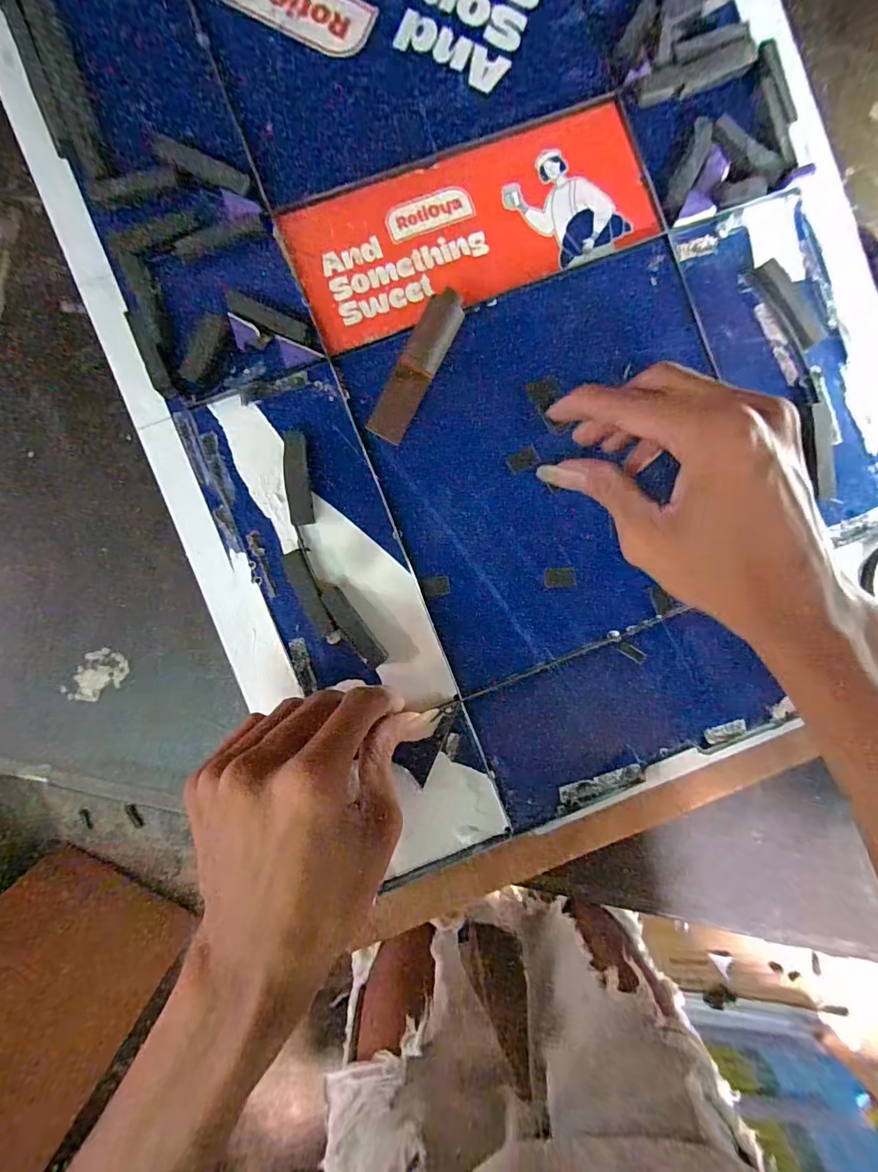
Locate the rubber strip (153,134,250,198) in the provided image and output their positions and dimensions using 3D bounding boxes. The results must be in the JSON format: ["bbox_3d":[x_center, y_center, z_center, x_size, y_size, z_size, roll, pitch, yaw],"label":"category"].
[{"bbox_3d":[-0.122,-0.215,0.247,0.049,0.004,0.013,21,88,-3],"label":"rubber strip"}]

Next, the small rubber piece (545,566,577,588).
[{"bbox_3d":[0.069,-0.005,0.271,0.017,0.004,0.011,-3,89,-4],"label":"small rubber piece"}]

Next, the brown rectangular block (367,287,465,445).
[{"bbox_3d":[-0.012,-0.113,0.253,0.019,0.007,0.077,30,105,-3],"label":"brown rectangular block"}]

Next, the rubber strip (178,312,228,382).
[{"bbox_3d":[-0.122,-0.123,0.251,0.012,0.004,0.036,28,87,-3],"label":"rubber strip"}]

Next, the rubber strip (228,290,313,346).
[{"bbox_3d":[-0.088,-0.139,0.253,0.044,0.004,0.011,19,88,-12],"label":"rubber strip"}]

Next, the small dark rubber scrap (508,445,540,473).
[{"bbox_3d":[0.047,-0.070,0.268,0.017,0.004,0.011,-24,90,-4],"label":"small dark rubber scrap"}]

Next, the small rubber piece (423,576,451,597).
[{"bbox_3d":[-0.001,0.000,0.263,0.014,0.004,0.011,-11,90,-4],"label":"small rubber piece"}]

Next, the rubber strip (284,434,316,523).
[{"bbox_3d":[-0.076,-0.058,0.259,0.013,0.004,0.048,-5,89,-4],"label":"rubber strip"}]

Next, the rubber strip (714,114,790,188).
[{"bbox_3d":[0.168,-0.236,0.262,0.046,0.005,0.014,37,87,-2],"label":"rubber strip"}]

